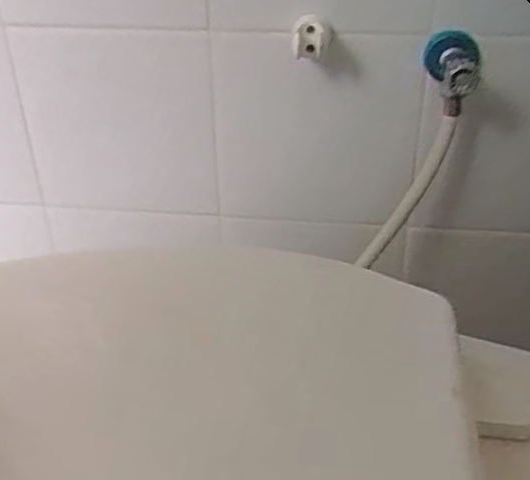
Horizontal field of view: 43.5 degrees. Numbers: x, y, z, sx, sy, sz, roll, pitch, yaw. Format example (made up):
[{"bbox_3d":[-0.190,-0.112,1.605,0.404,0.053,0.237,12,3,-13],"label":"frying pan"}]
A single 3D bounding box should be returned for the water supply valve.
[{"bbox_3d":[0.162,-0.143,0.584,0.051,0.056,0.067,9,37,15],"label":"water supply valve"}]

